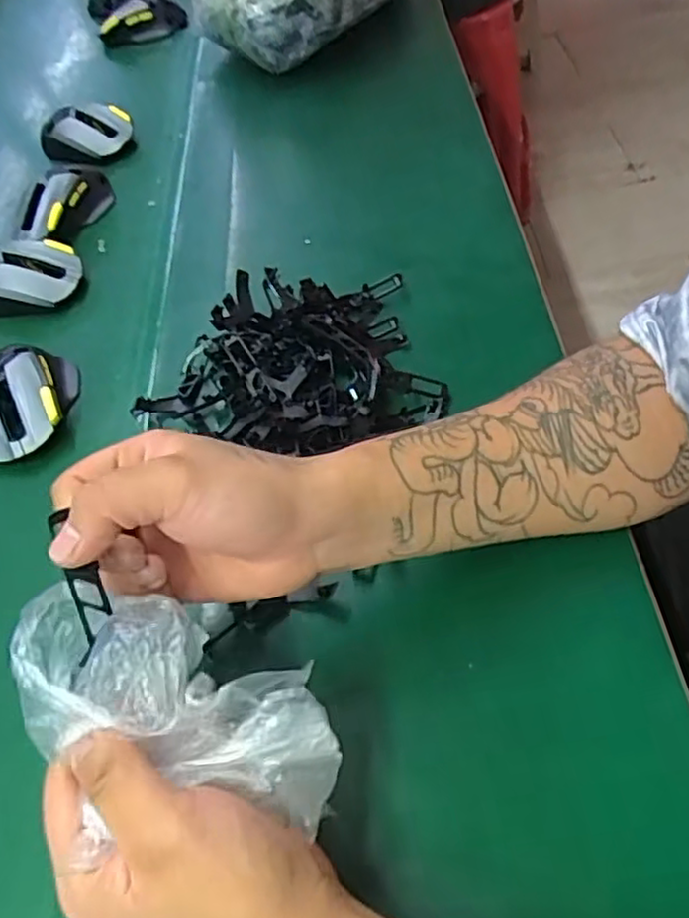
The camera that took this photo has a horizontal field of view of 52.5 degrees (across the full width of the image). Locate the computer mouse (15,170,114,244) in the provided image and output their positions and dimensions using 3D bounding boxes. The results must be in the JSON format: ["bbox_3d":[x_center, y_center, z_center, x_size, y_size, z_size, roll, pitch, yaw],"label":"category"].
[{"bbox_3d":[-0.265,-0.241,0.662,0.058,0.039,0.114,10,55,18],"label":"computer mouse"}]

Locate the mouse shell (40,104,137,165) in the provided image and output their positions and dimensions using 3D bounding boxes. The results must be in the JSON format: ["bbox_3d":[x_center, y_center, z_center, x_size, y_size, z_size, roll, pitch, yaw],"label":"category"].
[{"bbox_3d":[-0.278,-0.345,0.742,0.092,0.042,0.061,-4,52,8],"label":"mouse shell"}]

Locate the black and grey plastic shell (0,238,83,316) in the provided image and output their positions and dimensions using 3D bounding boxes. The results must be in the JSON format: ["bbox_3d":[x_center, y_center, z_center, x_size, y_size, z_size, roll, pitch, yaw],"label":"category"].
[{"bbox_3d":[-0.280,-0.157,0.599,0.103,0.035,0.062,-1,53,10],"label":"black and grey plastic shell"}]

